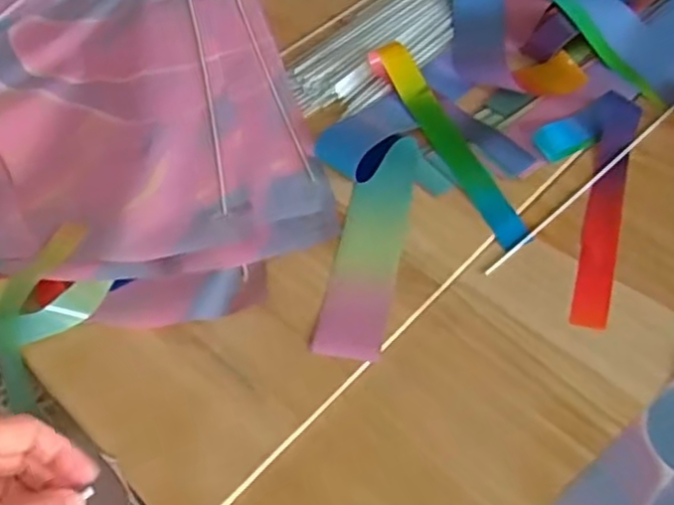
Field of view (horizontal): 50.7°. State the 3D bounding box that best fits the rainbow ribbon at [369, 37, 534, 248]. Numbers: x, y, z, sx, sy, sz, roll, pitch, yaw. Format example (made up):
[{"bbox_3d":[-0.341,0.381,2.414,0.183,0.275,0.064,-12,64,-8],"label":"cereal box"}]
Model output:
[{"bbox_3d":[0.076,-0.078,0.481,0.026,0.023,0.183,-24,57,-11],"label":"rainbow ribbon"}]

